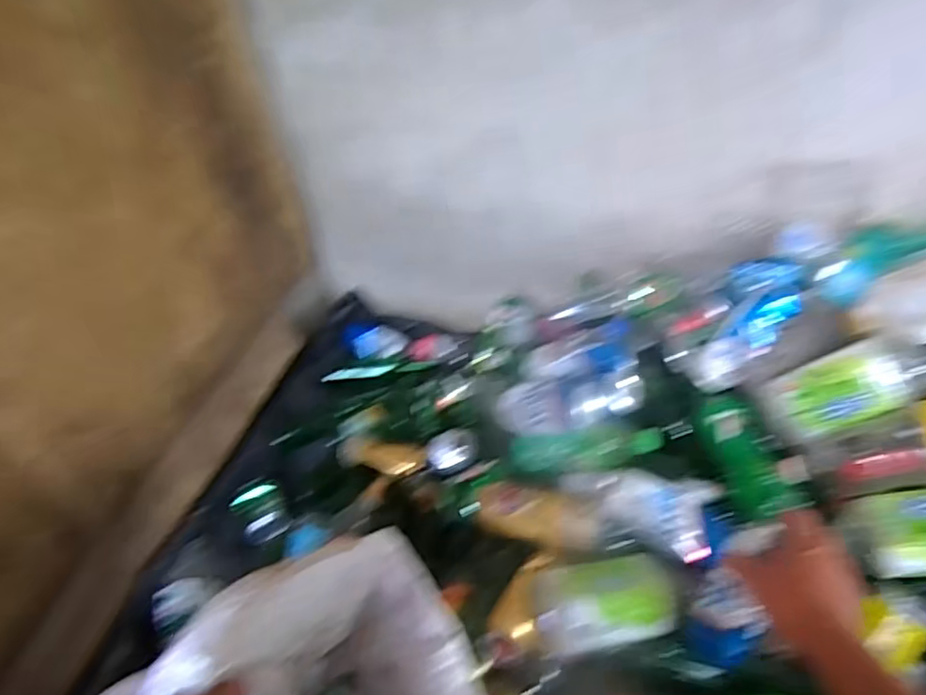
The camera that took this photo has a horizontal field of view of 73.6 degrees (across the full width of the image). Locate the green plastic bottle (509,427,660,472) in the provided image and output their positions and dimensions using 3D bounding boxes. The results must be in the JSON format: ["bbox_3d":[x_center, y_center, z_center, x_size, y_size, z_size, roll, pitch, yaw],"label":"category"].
[{"bbox_3d":[0.167,0.143,0.888,0.212,0.053,0.057,-11,34,27],"label":"green plastic bottle"}]

